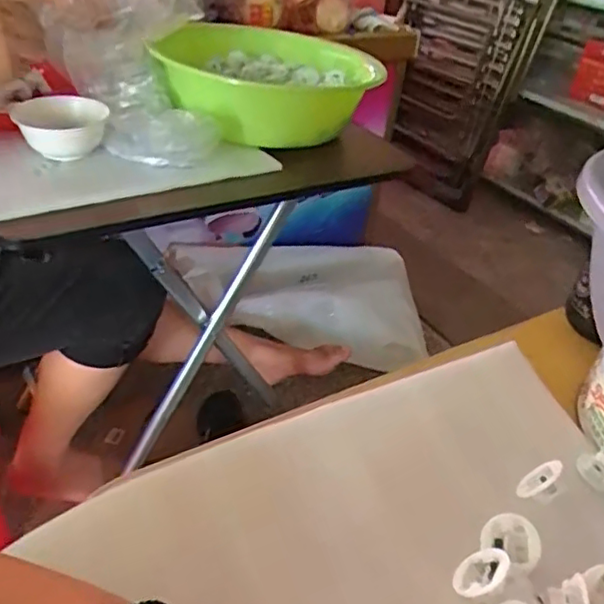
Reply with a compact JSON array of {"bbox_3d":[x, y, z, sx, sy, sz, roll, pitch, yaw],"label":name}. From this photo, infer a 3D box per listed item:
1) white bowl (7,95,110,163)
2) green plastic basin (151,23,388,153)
[{"bbox_3d":[-0.310,-0.229,0.801,0.112,0.046,0.131,-8,38,-19],"label":"white bowl"},{"bbox_3d":[-0.057,-0.338,0.943,0.327,0.098,0.337,-5,37,-15],"label":"green plastic basin"}]

